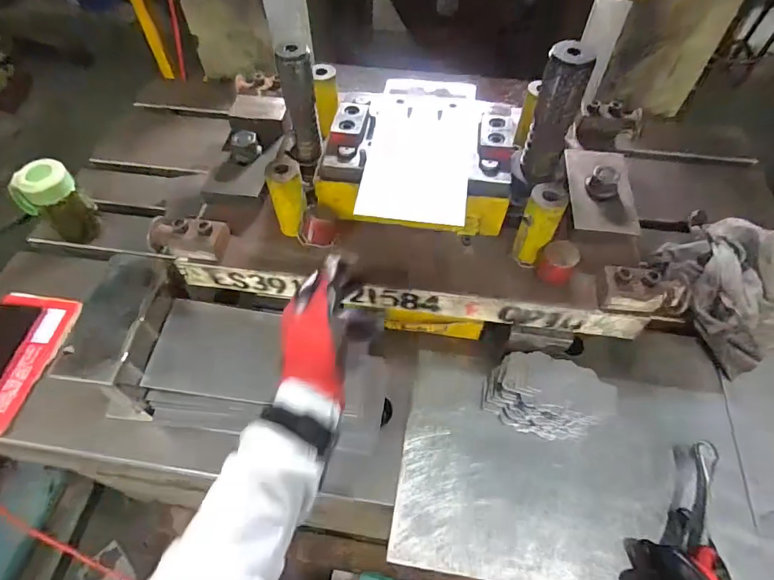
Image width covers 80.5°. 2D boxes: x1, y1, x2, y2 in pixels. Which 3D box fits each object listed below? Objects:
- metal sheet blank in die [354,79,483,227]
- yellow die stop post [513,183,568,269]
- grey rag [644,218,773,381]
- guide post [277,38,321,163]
[{"bbox_3d":[0.044,-0.183,0.563,0.131,0.009,0.250,5,58,3],"label":"metal sheet blank in die"},{"bbox_3d":[0.173,-0.071,0.523,0.037,0.103,0.030,20,58,14],"label":"yellow die stop post"},{"bbox_3d":[0.507,-0.008,0.657,0.187,0.073,0.217,-16,56,-10],"label":"grey rag"},{"bbox_3d":[-0.104,-0.220,0.554,0.039,0.138,0.031,-9,55,-6],"label":"guide post"}]

